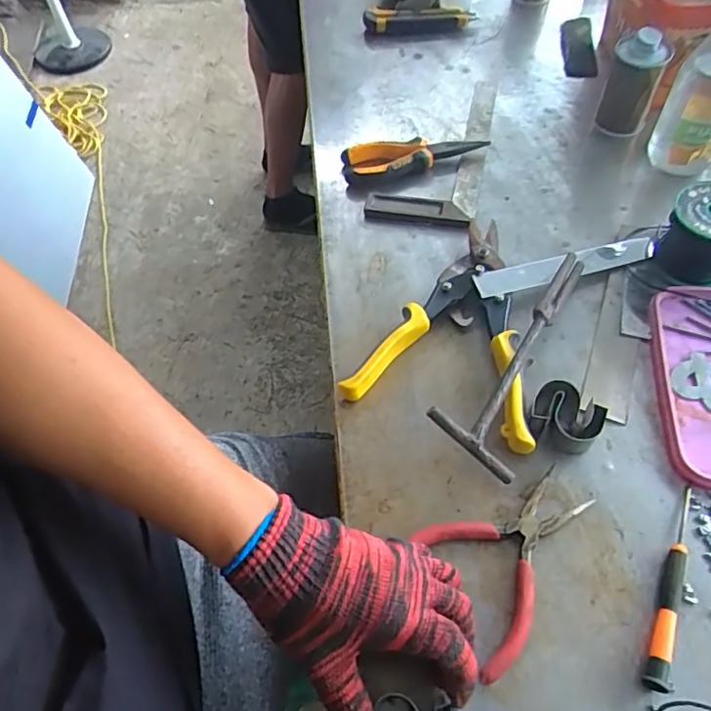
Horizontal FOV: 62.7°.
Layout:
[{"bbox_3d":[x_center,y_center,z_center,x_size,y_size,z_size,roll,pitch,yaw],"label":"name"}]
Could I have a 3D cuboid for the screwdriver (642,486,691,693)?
[{"bbox_3d":[0.218,0.153,0.395,0.015,0.014,0.141,21,62,16],"label":"screwdriver"}]

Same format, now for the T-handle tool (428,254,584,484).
[{"bbox_3d":[0.145,-0.005,0.490,0.074,0.023,0.228,42,60,-3],"label":"T-handle tool"}]

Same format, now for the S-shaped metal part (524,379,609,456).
[{"bbox_3d":[0.165,0.048,0.458,0.051,0.028,0.047,21,62,16],"label":"S-shaped metal part"}]

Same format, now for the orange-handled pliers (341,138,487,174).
[{"bbox_3d":[0.066,-0.221,0.644,0.155,0.024,0.037,-5,57,1],"label":"orange-handled pliers"}]

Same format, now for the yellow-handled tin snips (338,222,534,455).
[{"bbox_3d":[0.101,-0.035,0.521,0.153,0.028,0.219,17,60,14],"label":"yellow-handled tin snips"}]

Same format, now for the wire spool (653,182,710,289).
[{"bbox_3d":[0.314,-0.108,0.527,0.064,0.064,0.067,-2,58,3],"label":"wire spool"}]

